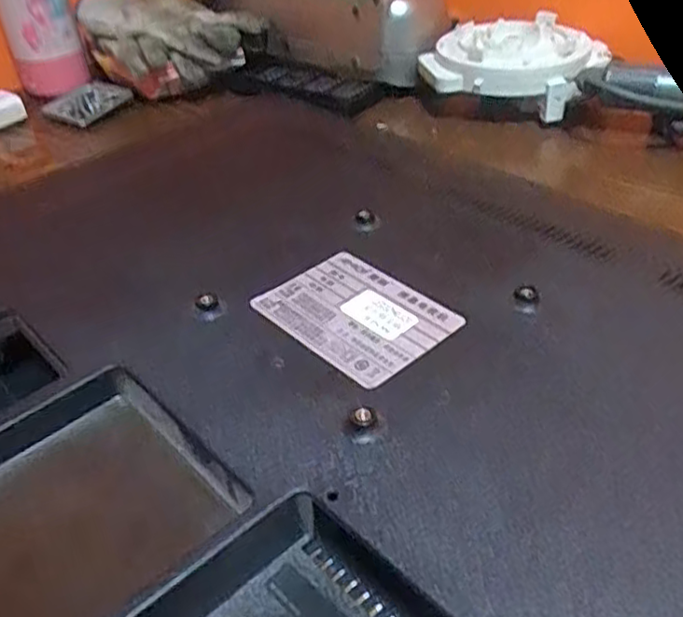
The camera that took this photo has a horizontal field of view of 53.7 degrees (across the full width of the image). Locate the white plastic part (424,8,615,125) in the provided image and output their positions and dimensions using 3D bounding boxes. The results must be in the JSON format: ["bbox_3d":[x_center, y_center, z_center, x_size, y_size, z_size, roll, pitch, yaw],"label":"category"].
[{"bbox_3d":[0.146,-0.214,0.588,0.139,0.055,0.115,19,43,27],"label":"white plastic part"}]

